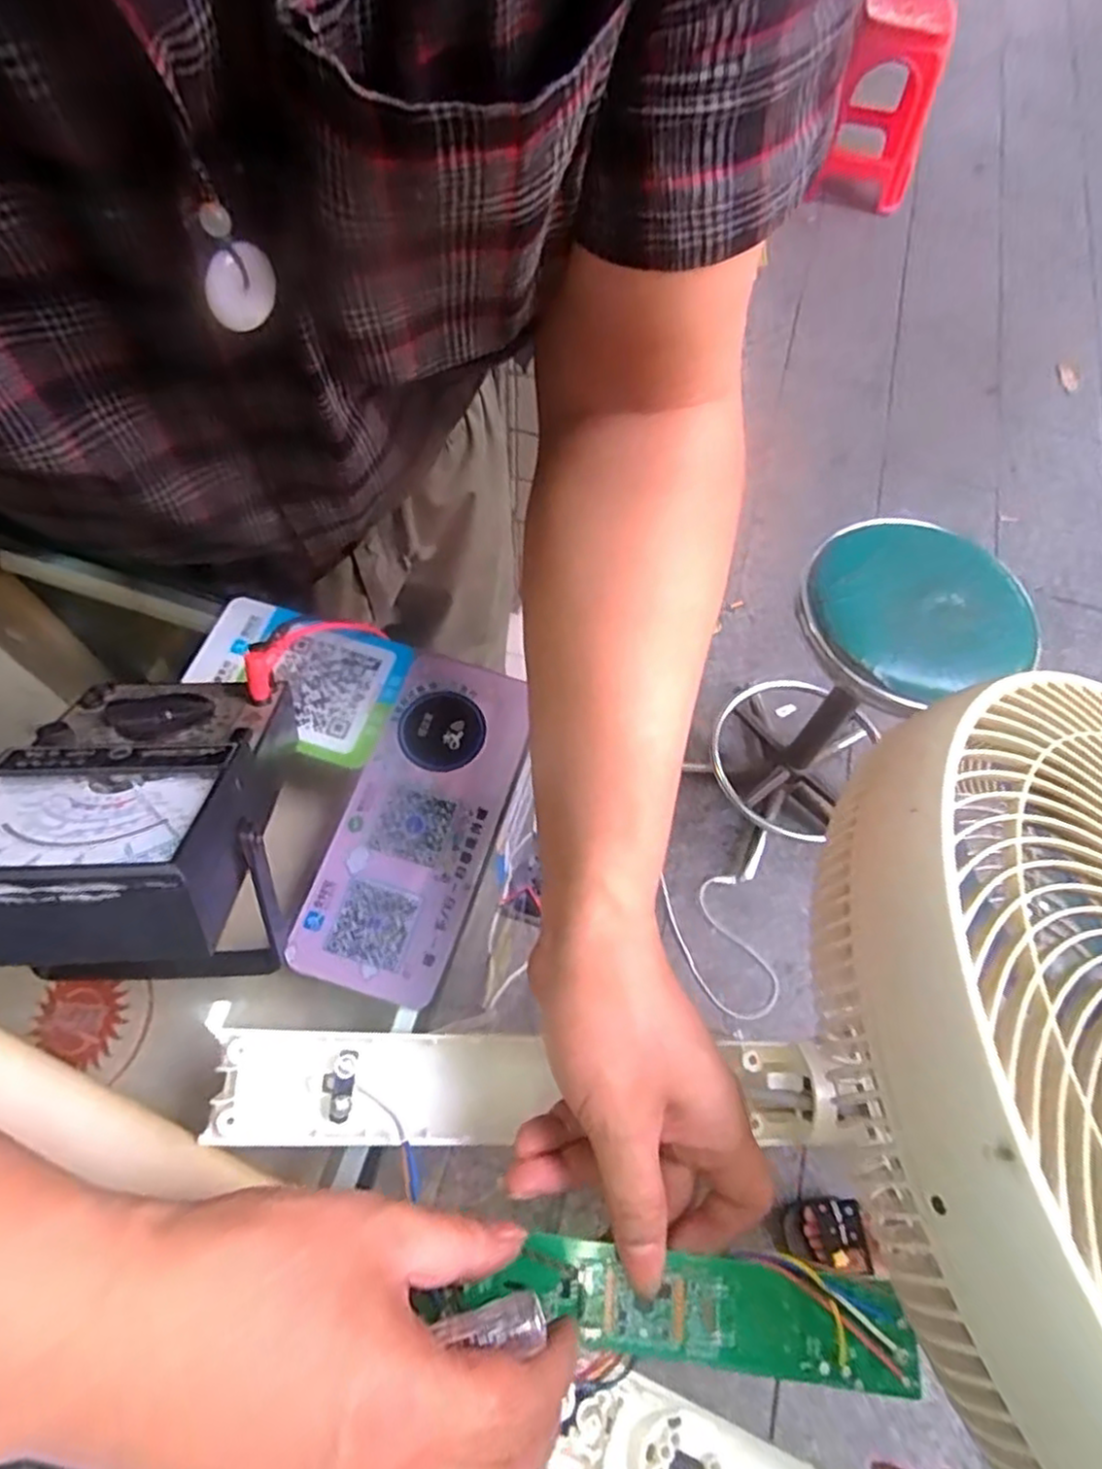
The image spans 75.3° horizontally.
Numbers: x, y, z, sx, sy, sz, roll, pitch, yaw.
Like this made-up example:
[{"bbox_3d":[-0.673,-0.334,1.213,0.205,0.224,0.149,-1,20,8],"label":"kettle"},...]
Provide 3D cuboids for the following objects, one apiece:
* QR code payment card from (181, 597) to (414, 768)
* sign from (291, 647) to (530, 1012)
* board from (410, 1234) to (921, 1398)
[{"bbox_3d":[-0.157,-0.035,0.438,0.125,0.006,0.087,16,65,6],"label":"QR code payment card"},{"bbox_3d":[-0.073,0.045,0.406,0.079,0.006,0.197,16,65,6],"label":"sign"},{"bbox_3d":[0.044,0.222,0.278,0.179,0.012,0.038,3,64,6],"label":"board"}]

